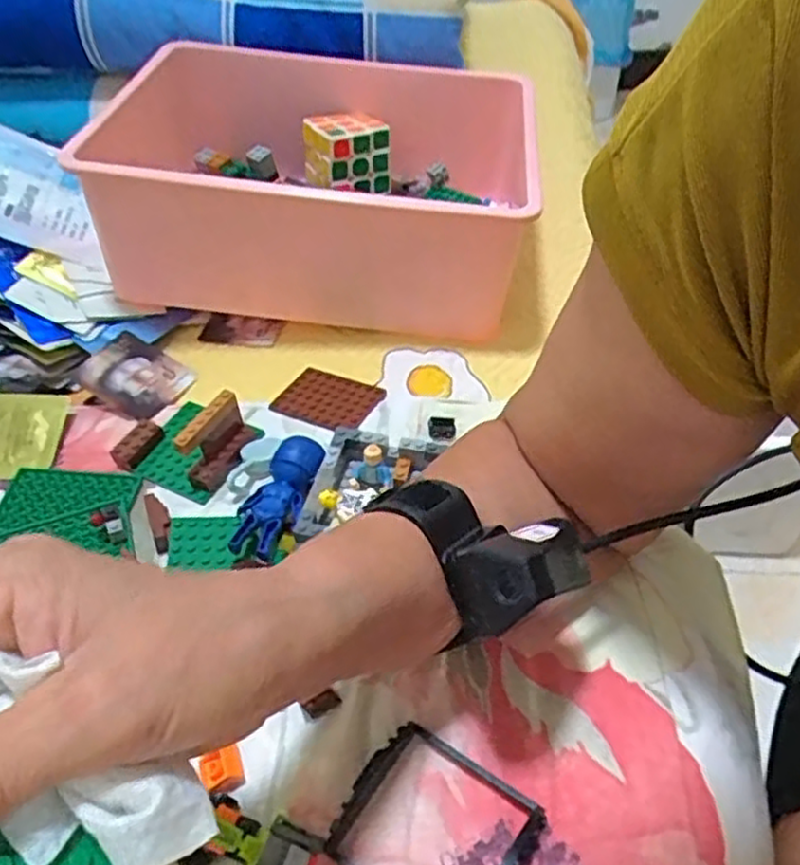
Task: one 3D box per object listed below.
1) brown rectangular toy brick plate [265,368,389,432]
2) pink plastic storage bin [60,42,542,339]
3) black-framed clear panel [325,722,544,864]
[{"bbox_3d":[-0.048,-0.023,0.502,0.064,0.005,0.049,21,49,23],"label":"brown rectangular toy brick plate"},{"bbox_3d":[-0.053,-0.199,0.582,0.310,0.142,0.251,1,44,5],"label":"pink plastic storage bin"},{"bbox_3d":[0.014,0.160,0.303,0.072,0.017,0.064,25,51,26],"label":"black-framed clear panel"}]

